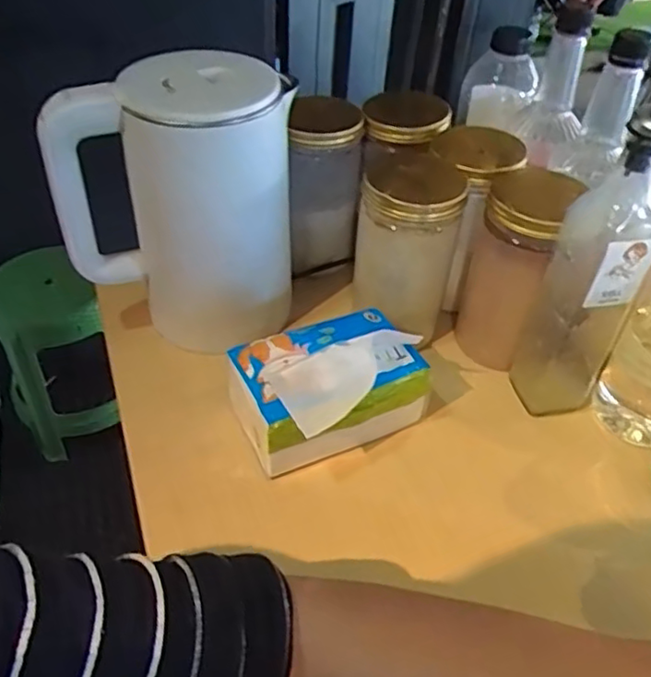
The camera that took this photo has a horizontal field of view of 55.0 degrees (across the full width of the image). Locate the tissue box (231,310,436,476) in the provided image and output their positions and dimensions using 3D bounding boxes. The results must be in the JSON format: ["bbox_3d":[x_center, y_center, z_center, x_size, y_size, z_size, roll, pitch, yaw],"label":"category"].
[{"bbox_3d":[0.002,0.034,0.516,0.144,0.103,0.099,-19,48,-22],"label":"tissue box"}]

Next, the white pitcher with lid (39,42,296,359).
[{"bbox_3d":[-0.127,-0.119,0.575,0.193,0.256,0.122,7,44,2],"label":"white pitcher with lid"}]

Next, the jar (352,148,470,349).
[{"bbox_3d":[0.072,-0.089,0.584,0.083,0.163,0.098,7,44,2],"label":"jar"}]

